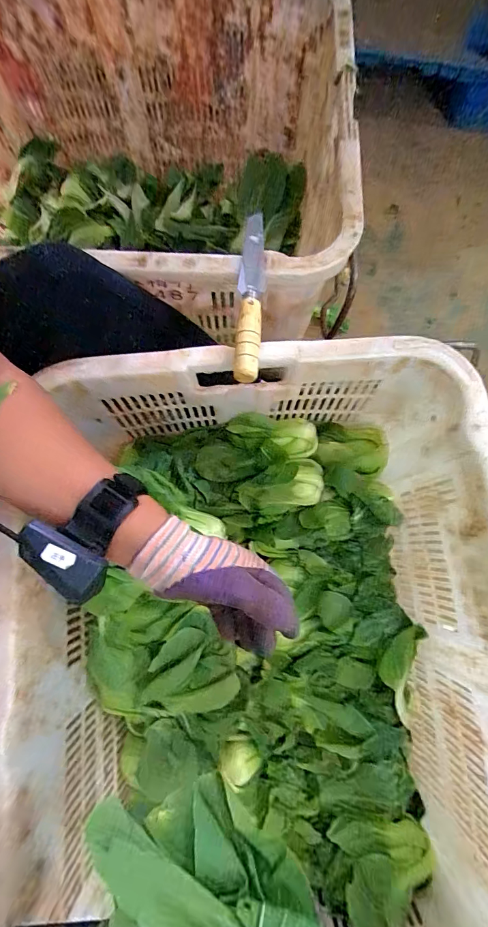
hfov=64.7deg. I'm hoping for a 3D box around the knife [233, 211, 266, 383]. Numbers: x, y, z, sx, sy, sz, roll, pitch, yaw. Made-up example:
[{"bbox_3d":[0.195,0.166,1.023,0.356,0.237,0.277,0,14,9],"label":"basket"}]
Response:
[{"bbox_3d":[0.007,-0.177,0.392,0.026,0.033,0.205,3,77,1],"label":"knife"}]

